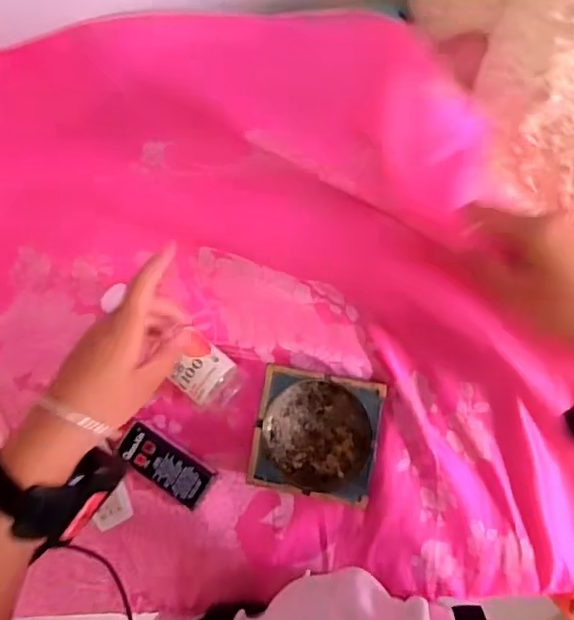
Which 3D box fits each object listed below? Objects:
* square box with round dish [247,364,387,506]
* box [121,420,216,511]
[{"bbox_3d":[0.034,0.143,0.665,0.140,0.046,0.141,9,85,8],"label":"square box with round dish"},{"bbox_3d":[-0.145,0.185,0.696,0.114,0.025,0.053,32,88,9],"label":"box"}]

